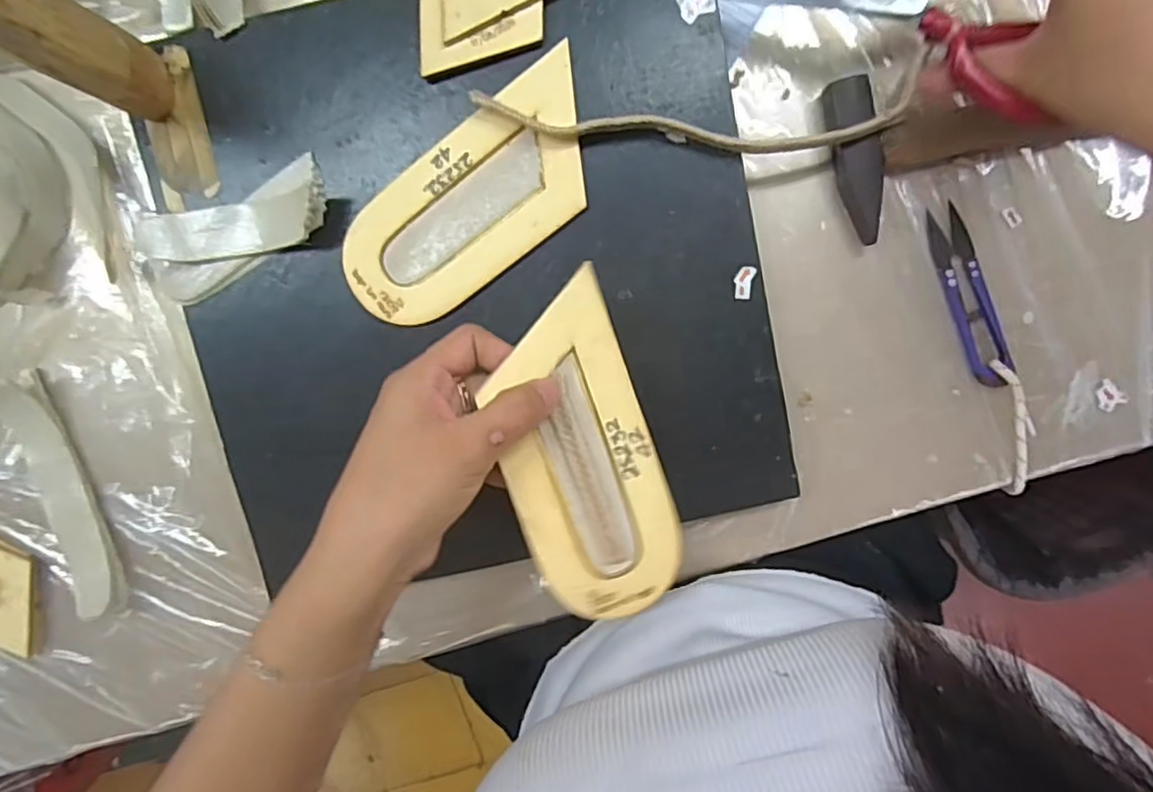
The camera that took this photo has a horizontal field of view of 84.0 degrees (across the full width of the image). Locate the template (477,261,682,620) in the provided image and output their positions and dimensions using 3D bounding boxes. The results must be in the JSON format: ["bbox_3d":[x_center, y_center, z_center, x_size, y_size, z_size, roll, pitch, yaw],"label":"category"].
[{"bbox_3d":[0.002,0.030,0.299,0.069,0.004,0.154,-20,96,-5],"label":"template"}]

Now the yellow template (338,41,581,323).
[{"bbox_3d":[-0.051,-0.098,0.328,0.149,0.006,0.069,-37,95,6],"label":"yellow template"}]

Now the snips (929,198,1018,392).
[{"bbox_3d":[0.212,-0.053,0.343,0.021,0.010,0.098,-20,97,5],"label":"snips"}]

